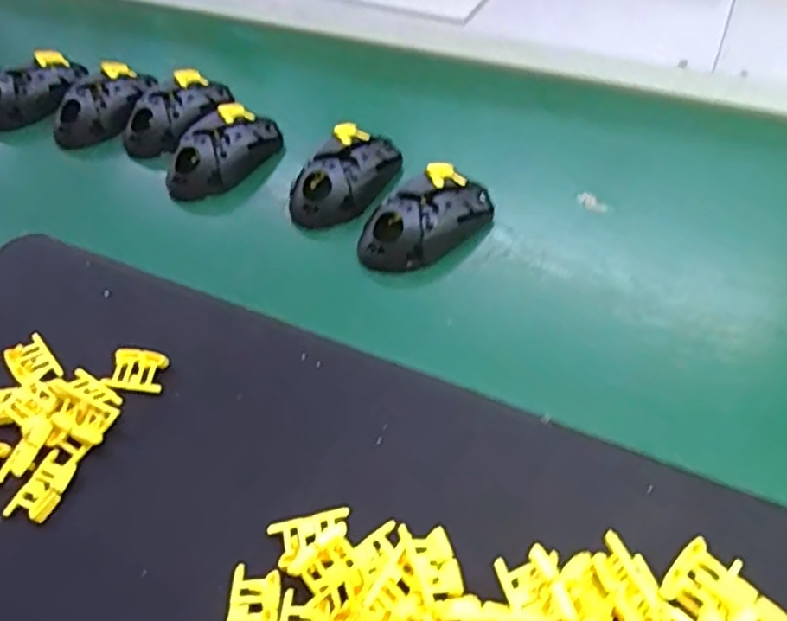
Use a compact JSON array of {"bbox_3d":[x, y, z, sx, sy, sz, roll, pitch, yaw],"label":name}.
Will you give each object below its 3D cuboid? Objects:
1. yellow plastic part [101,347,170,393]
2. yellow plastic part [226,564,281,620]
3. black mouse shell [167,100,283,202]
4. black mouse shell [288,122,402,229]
[{"bbox_3d":[-0.172,0.040,0.442,0.037,0.014,0.026,7,51,8],"label":"yellow plastic part"},{"bbox_3d":[-0.073,0.156,0.344,0.028,0.005,0.043,0,50,2],"label":"yellow plastic part"},{"bbox_3d":[-0.156,-0.147,0.602,0.067,0.039,0.120,35,60,27],"label":"black mouse shell"},{"bbox_3d":[-0.037,-0.113,0.565,0.067,0.045,0.115,21,54,19],"label":"black mouse shell"}]

